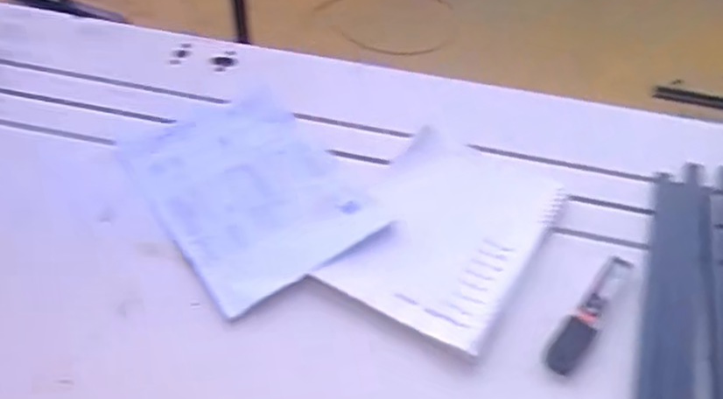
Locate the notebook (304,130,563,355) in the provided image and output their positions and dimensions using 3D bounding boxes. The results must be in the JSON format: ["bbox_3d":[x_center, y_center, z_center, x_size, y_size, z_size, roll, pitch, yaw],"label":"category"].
[{"bbox_3d":[0.092,0.027,0.751,0.195,0.017,0.264,26,51,19],"label":"notebook"}]

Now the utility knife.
[{"bbox_3d":[0.233,0.115,0.694,0.032,0.017,0.158,31,52,23],"label":"utility knife"}]

